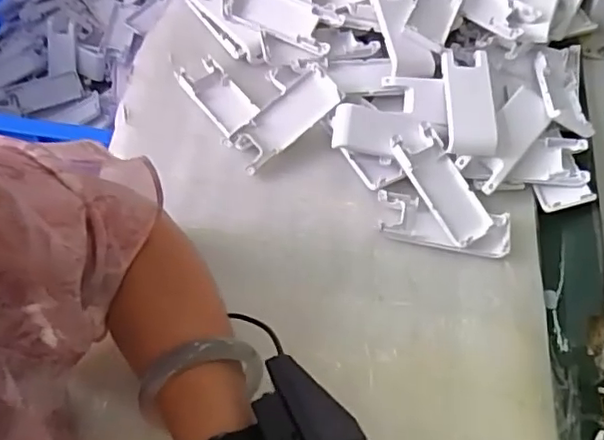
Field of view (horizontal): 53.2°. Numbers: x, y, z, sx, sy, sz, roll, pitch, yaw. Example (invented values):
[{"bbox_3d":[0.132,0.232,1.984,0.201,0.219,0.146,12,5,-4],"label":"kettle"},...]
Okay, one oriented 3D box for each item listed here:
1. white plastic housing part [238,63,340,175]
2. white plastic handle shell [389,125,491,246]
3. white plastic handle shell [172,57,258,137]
[{"bbox_3d":[-0.014,-0.084,0.503,0.100,0.012,0.043,-43,69,-1],"label":"white plastic housing part"},{"bbox_3d":[0.111,-0.028,0.478,0.043,0.016,0.099,-29,79,-20],"label":"white plastic handle shell"},{"bbox_3d":[-0.071,-0.107,0.529,0.040,0.023,0.089,-31,66,-21],"label":"white plastic handle shell"}]

